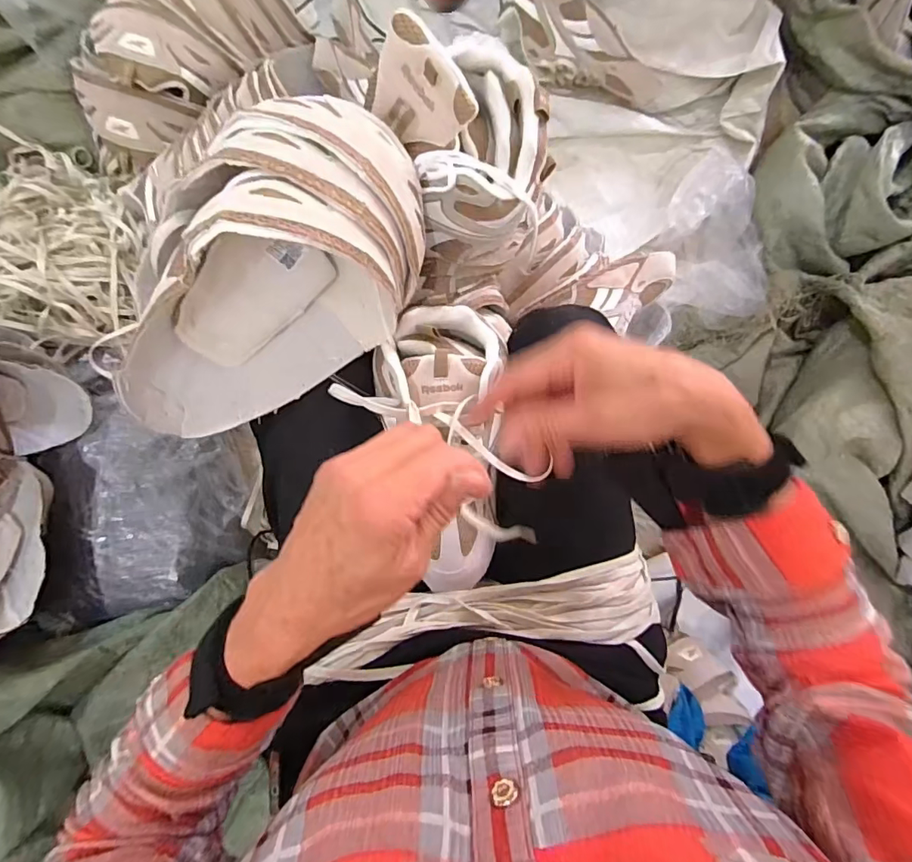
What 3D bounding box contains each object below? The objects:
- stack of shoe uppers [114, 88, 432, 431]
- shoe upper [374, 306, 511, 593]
[{"bbox_3d":[-0.135,-0.105,0.363,0.142,0.129,0.285,39,86,0],"label":"stack of shoe uppers"},{"bbox_3d":[-0.001,0.015,0.423,0.110,0.053,0.238,-6,93,-3],"label":"shoe upper"}]

